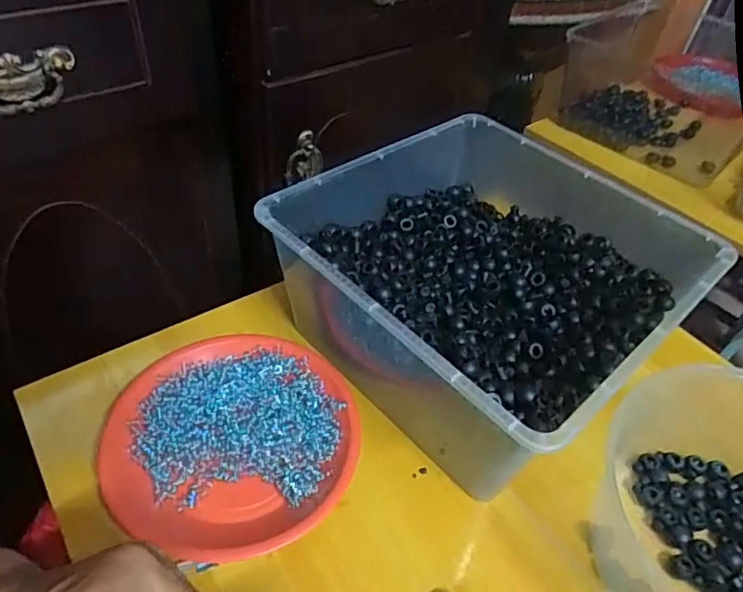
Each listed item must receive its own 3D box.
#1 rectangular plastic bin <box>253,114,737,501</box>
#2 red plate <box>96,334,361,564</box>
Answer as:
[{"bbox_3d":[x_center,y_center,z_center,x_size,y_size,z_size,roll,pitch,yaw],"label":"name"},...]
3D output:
[{"bbox_3d":[0.098,-0.011,0.499,0.300,0.136,0.299,-30,56,-31],"label":"rectangular plastic bin"},{"bbox_3d":[-0.107,0.111,0.439,0.185,0.024,0.186,4,45,-4],"label":"red plate"}]

